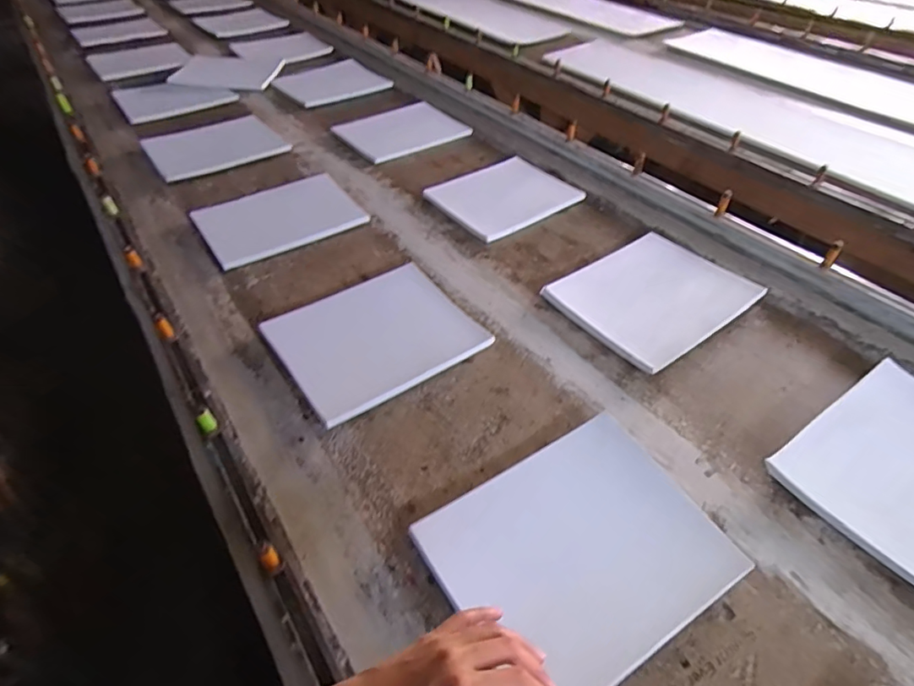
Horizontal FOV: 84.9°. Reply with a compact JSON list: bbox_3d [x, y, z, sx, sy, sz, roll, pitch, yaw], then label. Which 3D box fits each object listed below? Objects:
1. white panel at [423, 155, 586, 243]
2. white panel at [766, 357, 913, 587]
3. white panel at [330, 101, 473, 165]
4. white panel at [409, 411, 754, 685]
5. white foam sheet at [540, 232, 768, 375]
[{"bbox_3d":[0.091,-0.300,1.005,0.252,0.018,0.216,-26,51,-23],"label":"white panel"},{"bbox_3d":[0.517,0.143,0.559,0.259,0.016,0.205,-26,51,-23],"label":"white panel"},{"bbox_3d":[-0.140,-0.522,1.226,0.287,0.014,0.250,-30,53,-26],"label":"white panel"},{"bbox_3d":[0.127,0.205,0.510,0.273,0.011,0.214,-25,51,-23],"label":"white panel"},{"bbox_3d":[0.305,-0.078,0.780,0.262,0.027,0.214,-27,51,-24],"label":"white foam sheet"}]

